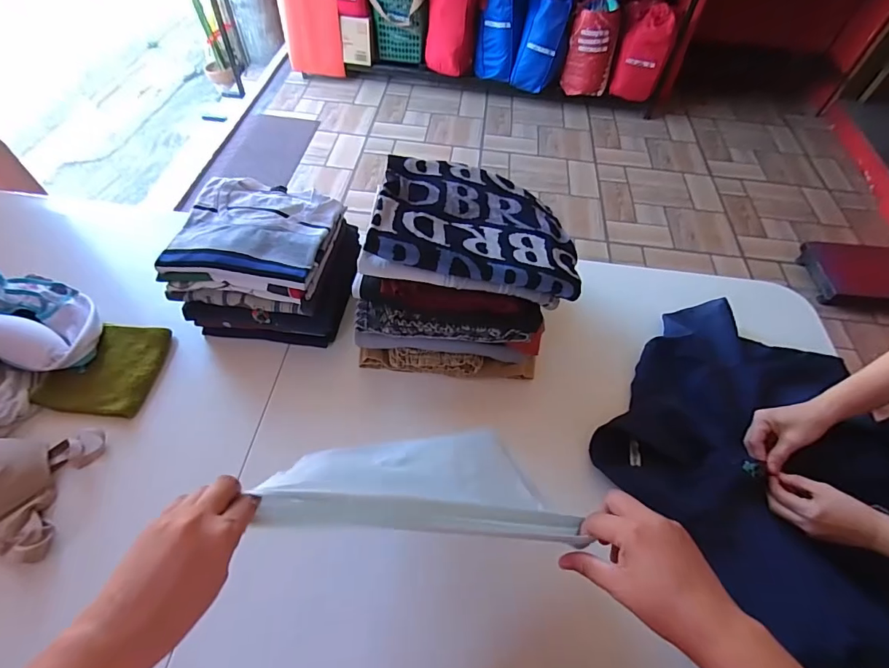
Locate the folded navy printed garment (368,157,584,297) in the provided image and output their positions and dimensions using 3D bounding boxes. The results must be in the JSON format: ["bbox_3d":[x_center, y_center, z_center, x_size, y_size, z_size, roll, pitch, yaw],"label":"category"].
[{"bbox_3d":[0.051,-0.158,0.612,0.271,0.067,0.217,8,55,1],"label":"folded navy printed garment"}]

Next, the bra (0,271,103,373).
[{"bbox_3d":[-0.612,-0.028,0.650,0.206,0.057,0.140,13,55,5],"label":"bra"}]

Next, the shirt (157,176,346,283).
[{"bbox_3d":[-0.276,-0.160,0.650,0.208,0.023,0.184,11,55,4],"label":"shirt"}]

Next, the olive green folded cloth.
[{"bbox_3d":[-0.491,0.048,0.651,0.137,0.018,0.143,8,55,1],"label":"olive green folded cloth"}]

